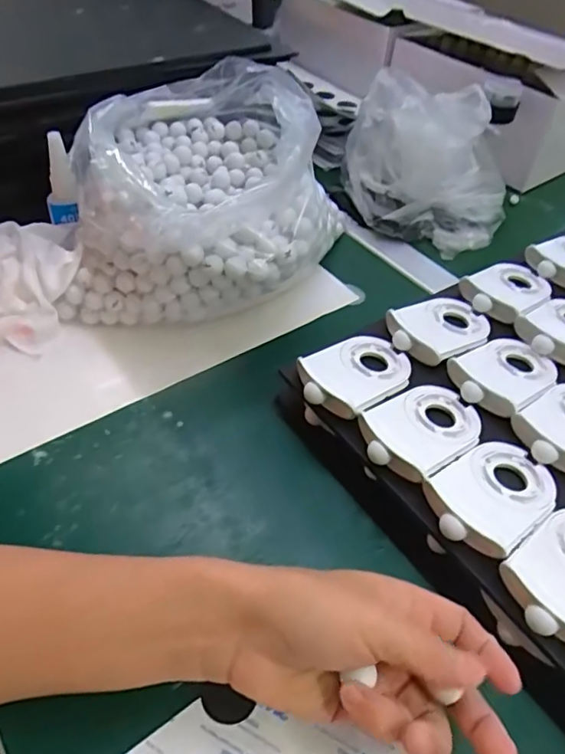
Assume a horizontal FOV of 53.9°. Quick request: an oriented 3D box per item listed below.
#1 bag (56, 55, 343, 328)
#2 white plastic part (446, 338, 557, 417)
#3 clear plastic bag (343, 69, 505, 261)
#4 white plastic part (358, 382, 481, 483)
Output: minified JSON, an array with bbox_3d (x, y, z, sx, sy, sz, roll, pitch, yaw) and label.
[{"bbox_3d":[-0.067,-0.165,0.495,0.225,0.145,0.248,5,46,-1],"label":"bag"},{"bbox_3d":[0.169,-0.007,0.411,0.085,0.012,0.059,-25,54,-26],"label":"white plastic part"},{"bbox_3d":[0.163,-0.239,0.604,0.170,0.122,0.159,16,47,10],"label":"clear plastic bag"},{"bbox_3d":[0.097,0.030,0.369,0.083,0.009,0.059,-28,55,-28],"label":"white plastic part"}]

